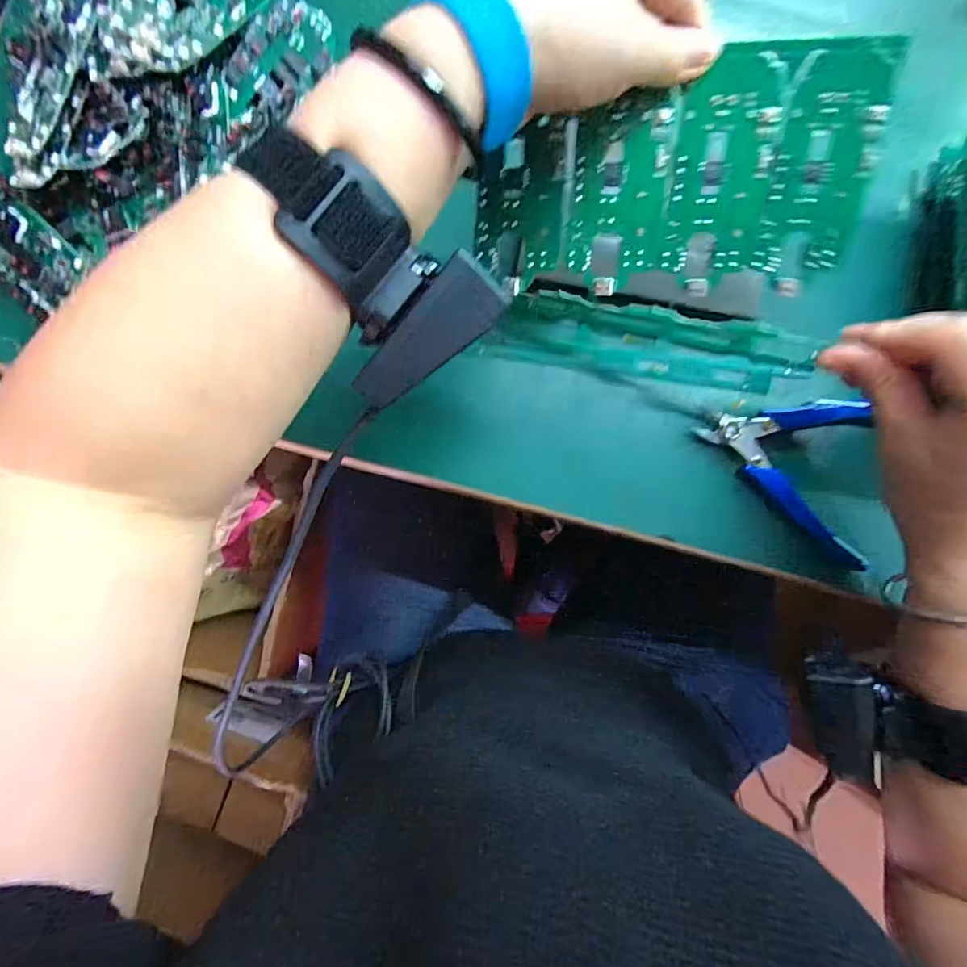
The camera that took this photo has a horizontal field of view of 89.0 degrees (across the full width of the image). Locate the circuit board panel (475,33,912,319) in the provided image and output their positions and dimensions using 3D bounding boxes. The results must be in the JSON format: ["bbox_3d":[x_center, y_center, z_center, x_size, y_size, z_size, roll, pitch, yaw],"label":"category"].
[{"bbox_3d":[0.091,-0.143,0.242,0.184,0.014,0.107,0,114,4],"label":"circuit board panel"}]

